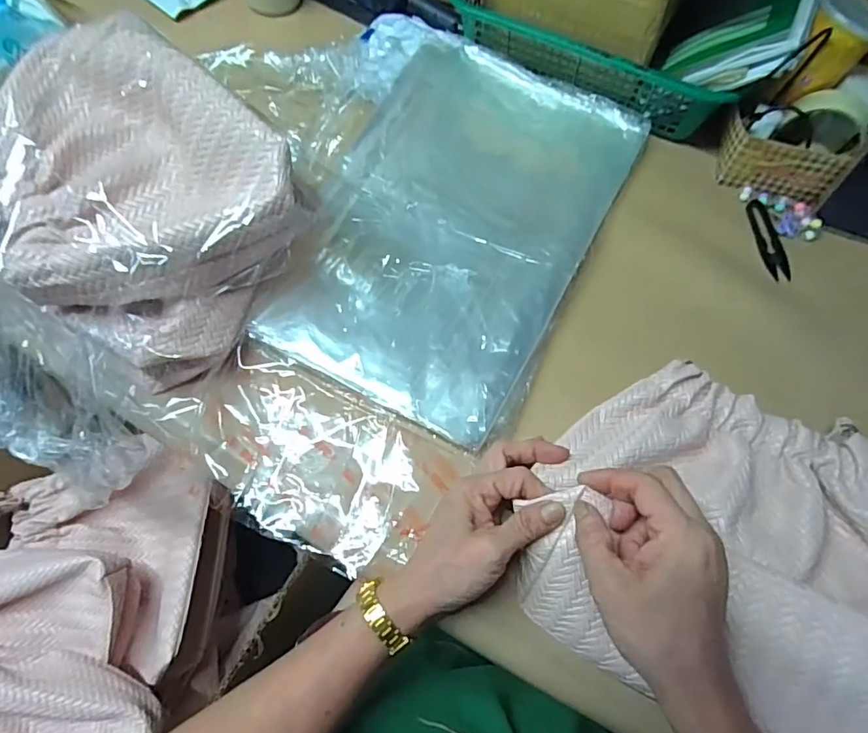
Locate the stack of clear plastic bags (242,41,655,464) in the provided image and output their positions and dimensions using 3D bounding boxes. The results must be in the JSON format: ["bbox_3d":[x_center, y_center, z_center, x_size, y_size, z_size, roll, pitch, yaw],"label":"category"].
[{"bbox_3d":[0.024,-0.155,0.500,0.262,0.019,0.431,25,66,9],"label":"stack of clear plastic bags"}]

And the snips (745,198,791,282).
[{"bbox_3d":[0.352,-0.136,0.523,0.025,0.004,0.102,2,64,-2],"label":"snips"}]

